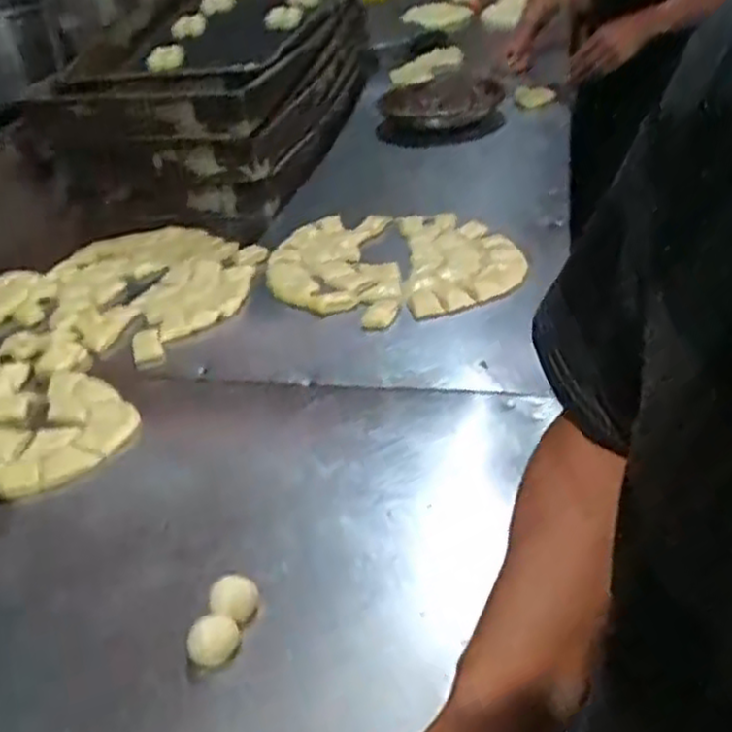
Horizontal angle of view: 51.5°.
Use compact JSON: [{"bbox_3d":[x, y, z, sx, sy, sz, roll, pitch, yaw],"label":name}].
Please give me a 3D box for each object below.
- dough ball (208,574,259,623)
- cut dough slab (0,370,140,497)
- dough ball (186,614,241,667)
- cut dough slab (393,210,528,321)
[{"bbox_3d":[-0.099,0.181,0.578,0.036,0.032,0.033,-3,36,2],"label":"dough ball"},{"bbox_3d":[-0.338,0.062,0.777,0.179,0.017,0.179,-25,41,-25],"label":"cut dough slab"},{"bbox_3d":[-0.111,0.201,0.553,0.036,0.022,0.031,-20,39,-20],"label":"dough ball"},{"bbox_3d":[0.125,-0.140,0.998,0.148,0.021,0.246,-4,36,1],"label":"cut dough slab"}]

